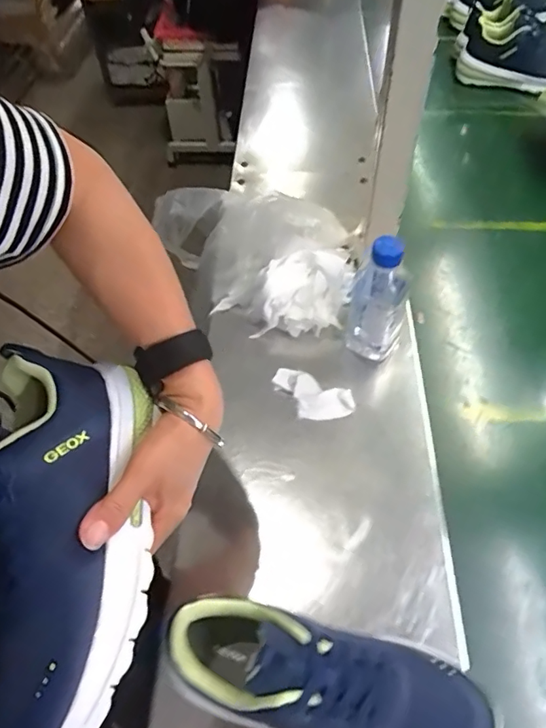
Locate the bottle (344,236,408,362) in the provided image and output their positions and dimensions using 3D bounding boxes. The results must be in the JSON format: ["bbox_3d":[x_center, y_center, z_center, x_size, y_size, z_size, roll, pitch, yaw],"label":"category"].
[{"bbox_3d":[0.122,-0.076,0.580,0.065,0.155,0.060,11,55,12],"label":"bottle"}]

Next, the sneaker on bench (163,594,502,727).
[{"bbox_3d":[0.037,0.249,0.380,0.246,0.114,0.088,9,55,10],"label":"sneaker on bench"}]

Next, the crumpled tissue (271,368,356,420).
[{"bbox_3d":[0.044,0.044,0.602,0.101,0.030,0.053,23,58,19],"label":"crumpled tissue"}]

